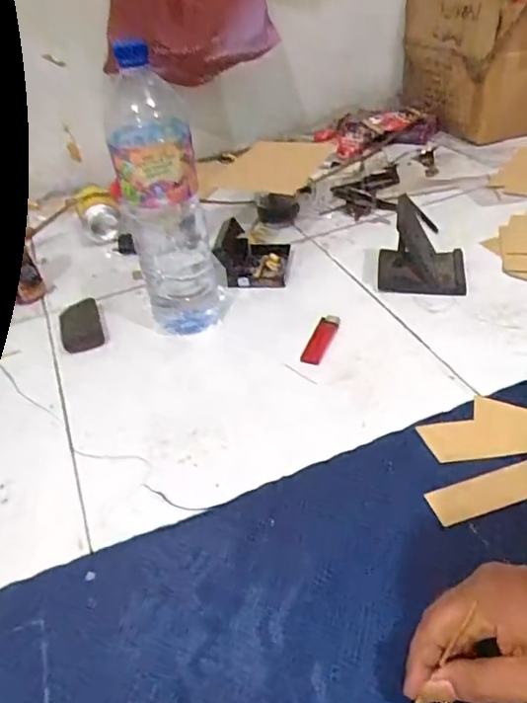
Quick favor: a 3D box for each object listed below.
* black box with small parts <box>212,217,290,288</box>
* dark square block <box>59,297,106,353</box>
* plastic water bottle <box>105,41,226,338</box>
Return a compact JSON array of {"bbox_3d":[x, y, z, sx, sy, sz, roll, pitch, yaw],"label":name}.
[{"bbox_3d":[-0.015,-0.143,0.767,0.091,0.059,0.107,0,40,8],"label":"black box with small parts"},{"bbox_3d":[-0.234,-0.035,0.706,0.049,0.017,0.101,-17,40,-11],"label":"dark square block"},{"bbox_3d":[-0.107,-0.158,0.610,0.087,0.303,0.083,-14,40,-8],"label":"plastic water bottle"}]

